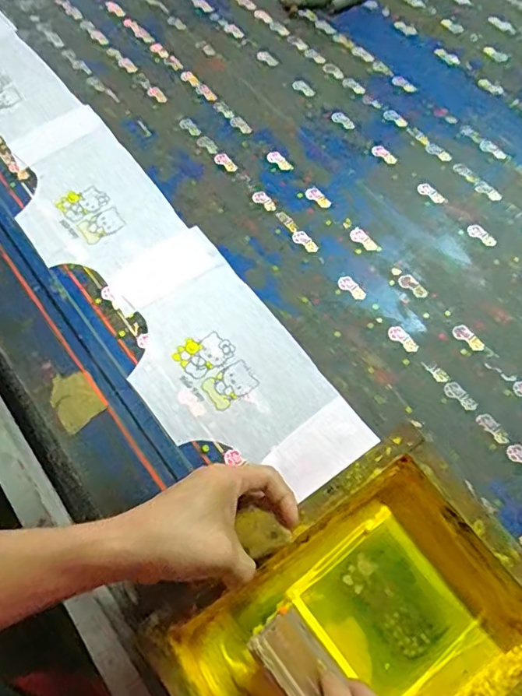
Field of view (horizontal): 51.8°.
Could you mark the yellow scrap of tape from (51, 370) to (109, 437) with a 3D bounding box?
[{"bbox_3d":[-0.184,0.049,0.533,0.046,0.008,0.060,-33,66,-13],"label":"yellow scrap of tape"}]

